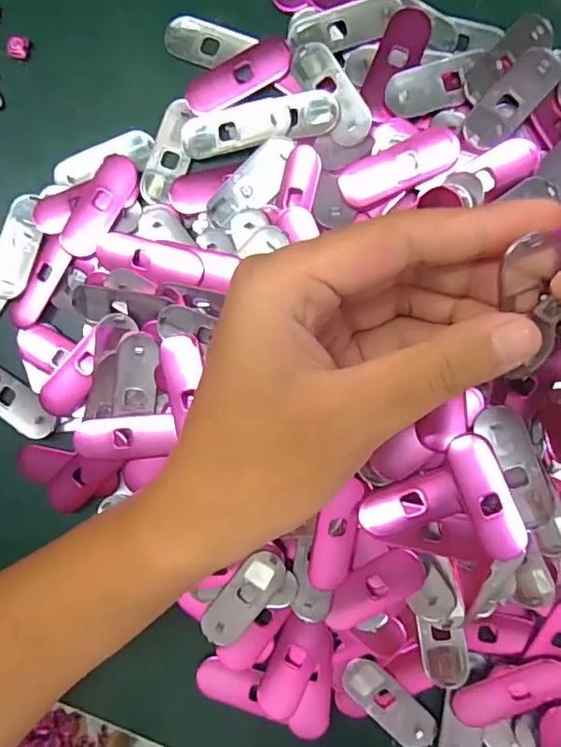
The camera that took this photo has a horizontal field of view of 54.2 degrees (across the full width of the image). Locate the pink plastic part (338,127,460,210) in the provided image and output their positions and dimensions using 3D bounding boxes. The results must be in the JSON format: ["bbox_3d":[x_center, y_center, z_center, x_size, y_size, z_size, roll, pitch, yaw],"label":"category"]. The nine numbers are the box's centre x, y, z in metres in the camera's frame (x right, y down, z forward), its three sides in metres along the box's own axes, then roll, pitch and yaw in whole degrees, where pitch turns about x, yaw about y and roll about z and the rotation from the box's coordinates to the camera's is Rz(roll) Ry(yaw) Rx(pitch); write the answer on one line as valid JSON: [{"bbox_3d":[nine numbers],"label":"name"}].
[{"bbox_3d":[0.049,-0.085,0.224,0.050,0.004,0.019,-24,87,6],"label":"pink plastic part"}]

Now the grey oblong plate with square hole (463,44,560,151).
[{"bbox_3d":[0.096,-0.115,0.227,0.016,0.009,0.055,42,94,5],"label":"grey oblong plate with square hole"}]

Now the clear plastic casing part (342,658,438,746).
[{"bbox_3d":[0.046,0.143,0.237,0.016,0.007,0.049,-44,85,5],"label":"clear plastic casing part"}]

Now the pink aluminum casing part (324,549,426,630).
[{"bbox_3d":[0.039,0.090,0.230,0.047,0.012,0.020,-33,86,6],"label":"pink aluminum casing part"}]

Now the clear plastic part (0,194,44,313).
[{"bbox_3d":[-0.128,-0.052,0.257,0.023,0.004,0.063,28,93,6],"label":"clear plastic part"}]

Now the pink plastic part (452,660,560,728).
[{"bbox_3d":[0.097,0.134,0.228,0.049,0.008,0.018,-29,87,6],"label":"pink plastic part"}]

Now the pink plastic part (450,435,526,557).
[{"bbox_3d":[0.080,0.047,0.213,0.017,0.007,0.049,-21,87,6],"label":"pink plastic part"}]

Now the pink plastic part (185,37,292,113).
[{"bbox_3d":[-0.019,-0.133,0.243,0.049,0.004,0.020,-26,87,6],"label":"pink plastic part"}]

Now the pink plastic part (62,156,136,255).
[{"bbox_3d":[-0.083,-0.076,0.250,0.019,0.004,0.049,28,93,6],"label":"pink plastic part"}]

